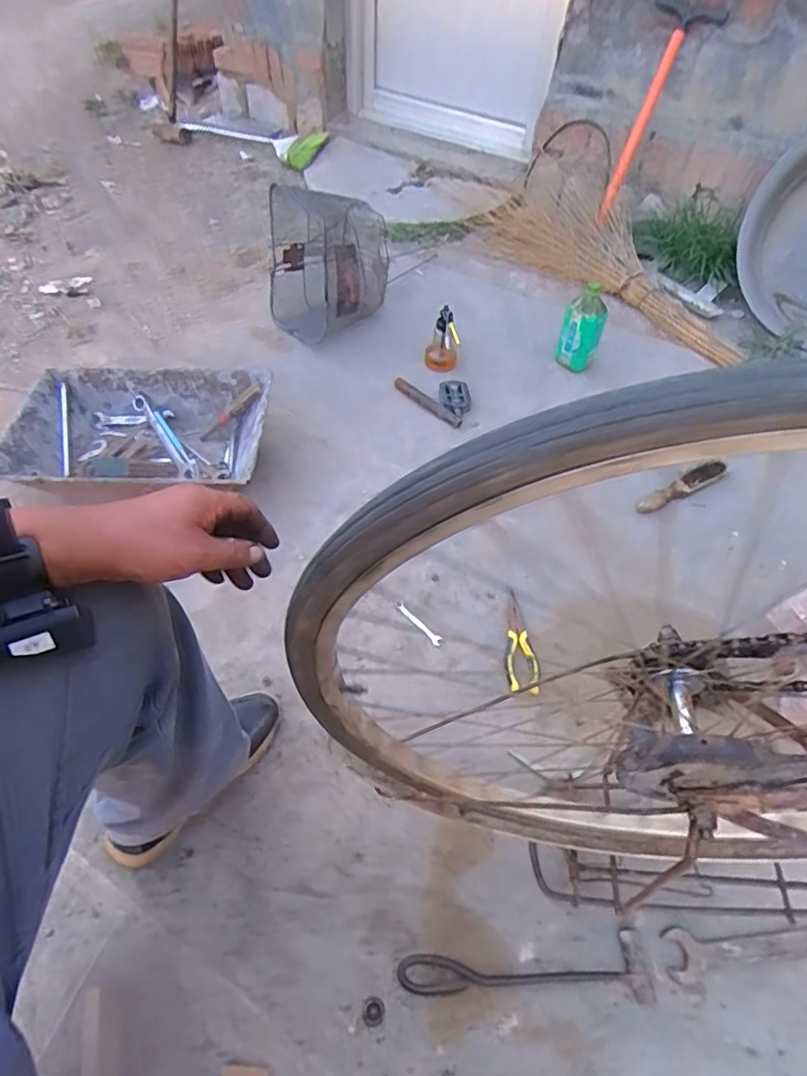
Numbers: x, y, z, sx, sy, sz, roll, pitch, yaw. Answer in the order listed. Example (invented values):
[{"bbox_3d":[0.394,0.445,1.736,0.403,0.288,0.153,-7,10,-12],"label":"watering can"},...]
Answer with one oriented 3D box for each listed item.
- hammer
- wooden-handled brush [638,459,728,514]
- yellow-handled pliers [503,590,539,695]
[{"bbox_3d":[0.146,0.533,0.688,0.298,0.018,0.071,-2,52,-6],"label":"hammer"},{"bbox_3d":[0.584,-0.108,1.177,0.236,0.028,0.039,-22,56,-19],"label":"wooden-handled brush"},{"bbox_3d":[0.194,0.171,0.972,0.050,0.019,0.198,2,52,-2],"label":"yellow-handled pliers"}]

